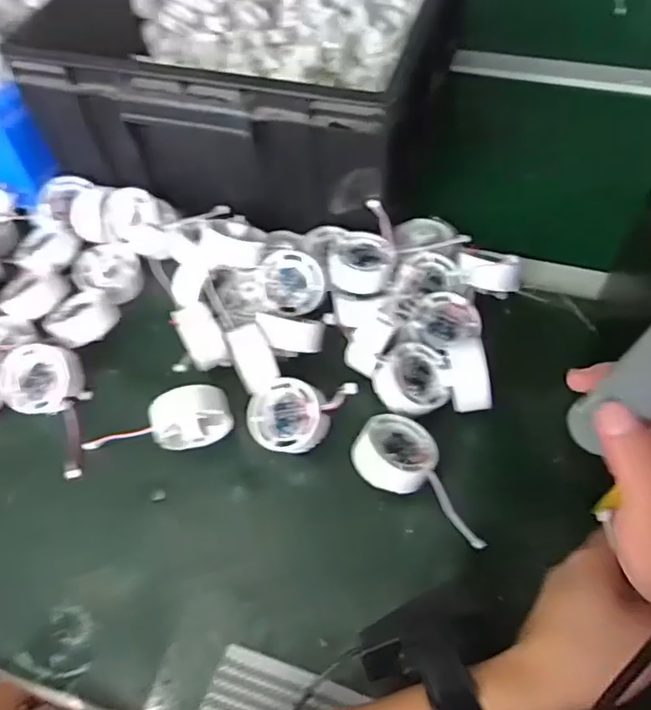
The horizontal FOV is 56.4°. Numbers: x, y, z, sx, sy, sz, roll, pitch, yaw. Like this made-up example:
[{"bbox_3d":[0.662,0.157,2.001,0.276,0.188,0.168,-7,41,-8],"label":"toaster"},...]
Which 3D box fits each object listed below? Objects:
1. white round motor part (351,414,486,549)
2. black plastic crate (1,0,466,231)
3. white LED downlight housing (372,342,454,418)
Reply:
[{"bbox_3d":[0.072,0.085,0.436,0.106,0.042,0.059,29,62,19],"label":"white round motor part"},{"bbox_3d":[-0.050,-0.361,0.645,0.357,0.149,0.470,15,58,11],"label":"black plastic crate"},{"bbox_3d":[0.068,0.017,0.467,0.054,0.026,0.053,-1,57,1],"label":"white LED downlight housing"}]

